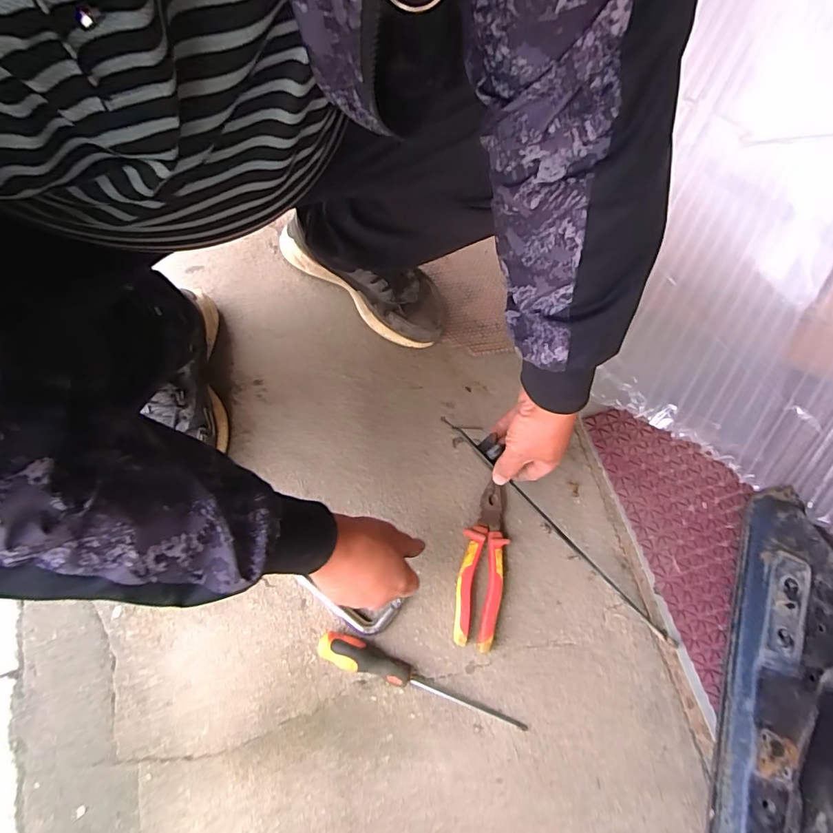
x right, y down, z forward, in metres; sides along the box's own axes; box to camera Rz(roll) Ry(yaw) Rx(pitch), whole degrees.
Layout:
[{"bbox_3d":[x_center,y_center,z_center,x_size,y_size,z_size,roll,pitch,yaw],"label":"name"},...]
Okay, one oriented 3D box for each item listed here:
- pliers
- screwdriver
[{"bbox_3d":[0.085,0.186,0.608,0.055,0.023,0.197,11,66,6],"label":"pliers"},{"bbox_3d":[0.004,0.314,0.559,0.252,0.029,0.031,24,73,-3],"label":"screwdriver"}]

